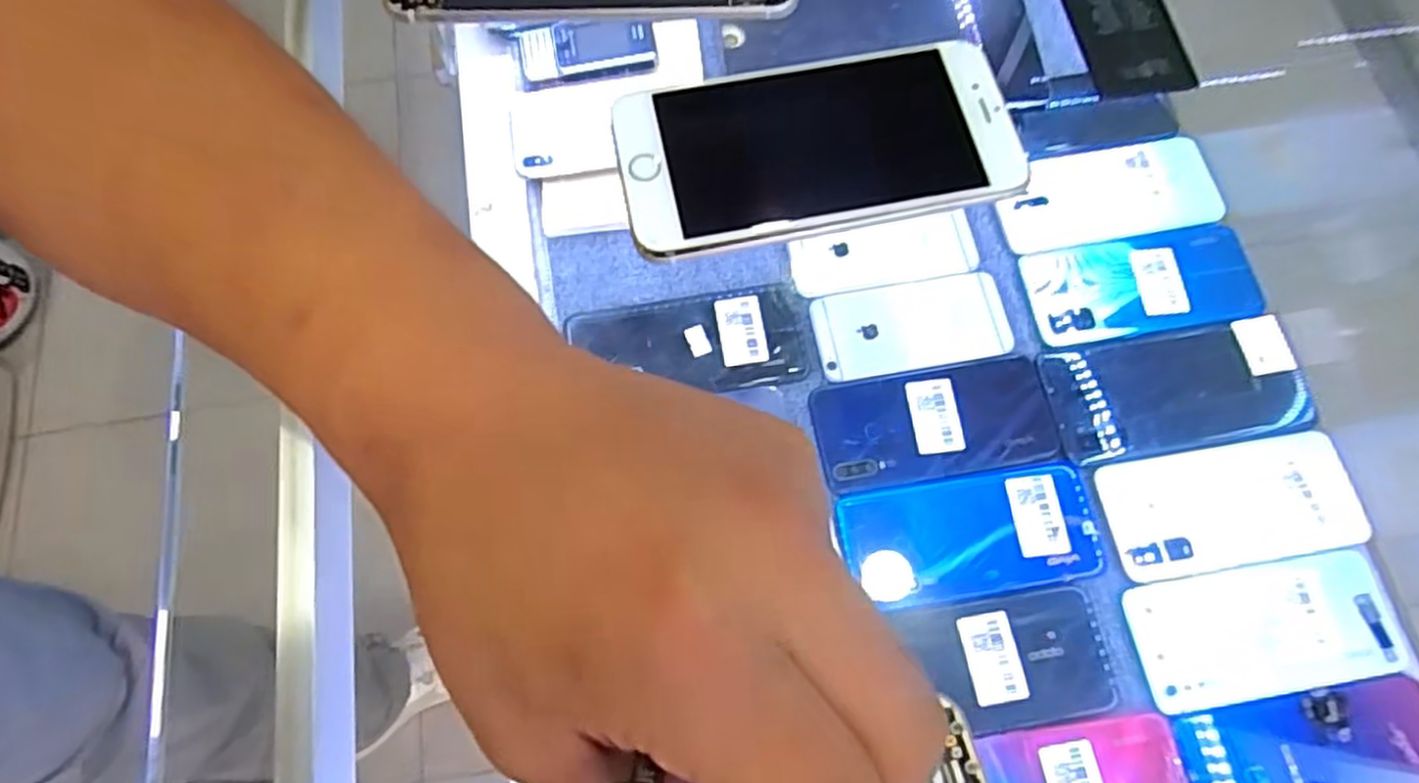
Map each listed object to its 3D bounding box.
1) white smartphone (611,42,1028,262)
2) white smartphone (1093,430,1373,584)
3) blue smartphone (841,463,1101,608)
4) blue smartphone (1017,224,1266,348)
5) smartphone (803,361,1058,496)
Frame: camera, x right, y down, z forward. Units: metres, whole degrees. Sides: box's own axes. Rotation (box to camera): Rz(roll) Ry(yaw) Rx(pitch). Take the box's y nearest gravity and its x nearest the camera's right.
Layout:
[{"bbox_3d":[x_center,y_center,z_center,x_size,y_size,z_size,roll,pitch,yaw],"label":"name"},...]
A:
[{"bbox_3d":[0.037,-0.084,0.266,0.133,0.008,0.065,-11,71,-3],"label":"white smartphone"},{"bbox_3d":[0.338,0.074,0.505,0.159,0.006,0.076,-9,71,-2],"label":"white smartphone"},{"bbox_3d":[0.167,0.092,0.499,0.161,0.004,0.074,-8,71,-2],"label":"blue smartphone"},{"bbox_3d":[0.309,-0.077,0.556,0.157,0.006,0.074,-8,71,-2],"label":"blue smartphone"},{"bbox_3d":[0.152,0.022,0.528,0.158,0.006,0.076,-9,71,-2],"label":"smartphone"}]

